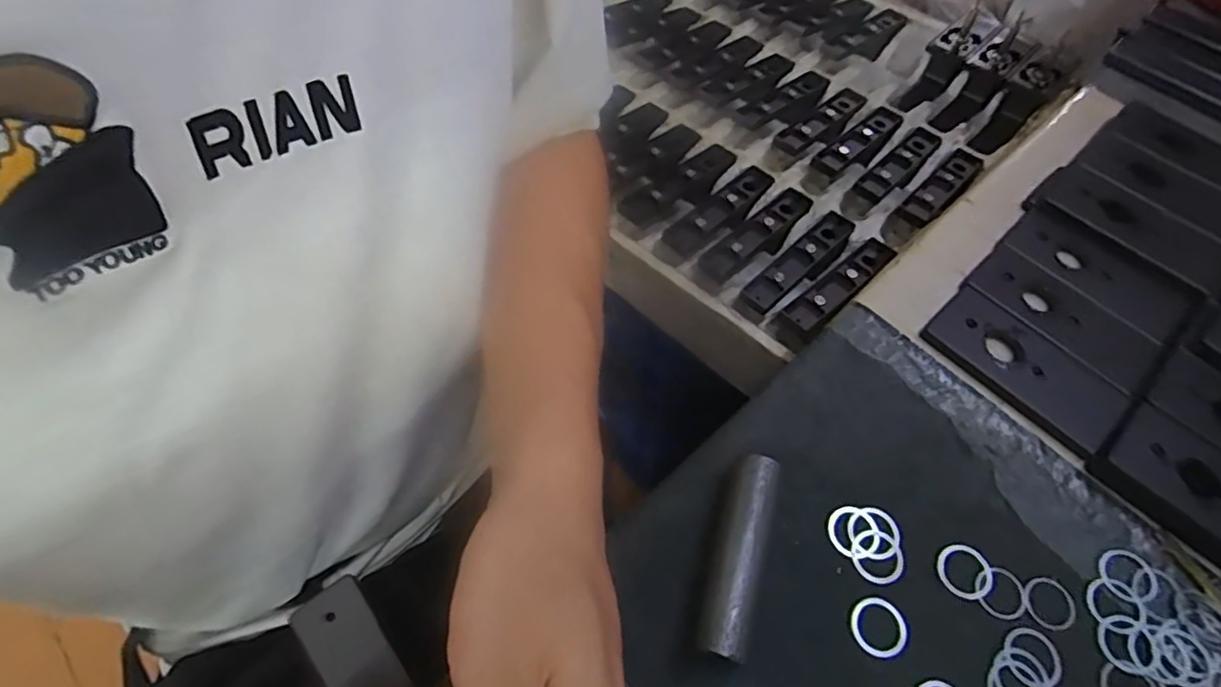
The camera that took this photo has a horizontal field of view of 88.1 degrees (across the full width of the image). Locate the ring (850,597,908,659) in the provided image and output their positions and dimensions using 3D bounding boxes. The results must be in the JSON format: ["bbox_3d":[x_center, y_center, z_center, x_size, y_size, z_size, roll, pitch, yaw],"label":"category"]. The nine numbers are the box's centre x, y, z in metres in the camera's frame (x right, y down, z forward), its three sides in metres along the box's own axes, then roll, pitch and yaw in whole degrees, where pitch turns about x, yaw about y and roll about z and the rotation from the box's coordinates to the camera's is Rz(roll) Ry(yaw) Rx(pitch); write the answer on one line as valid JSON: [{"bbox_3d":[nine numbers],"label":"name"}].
[{"bbox_3d":[0.126,0.132,0.294,0.025,0.004,0.026,0,58,0],"label":"ring"}]

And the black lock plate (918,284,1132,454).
[{"bbox_3d":[0.235,0.011,0.360,0.049,0.012,0.102,-39,66,-22],"label":"black lock plate"}]

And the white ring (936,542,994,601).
[{"bbox_3d":[0.174,0.111,0.309,0.026,0.004,0.026,0,58,0],"label":"white ring"}]

